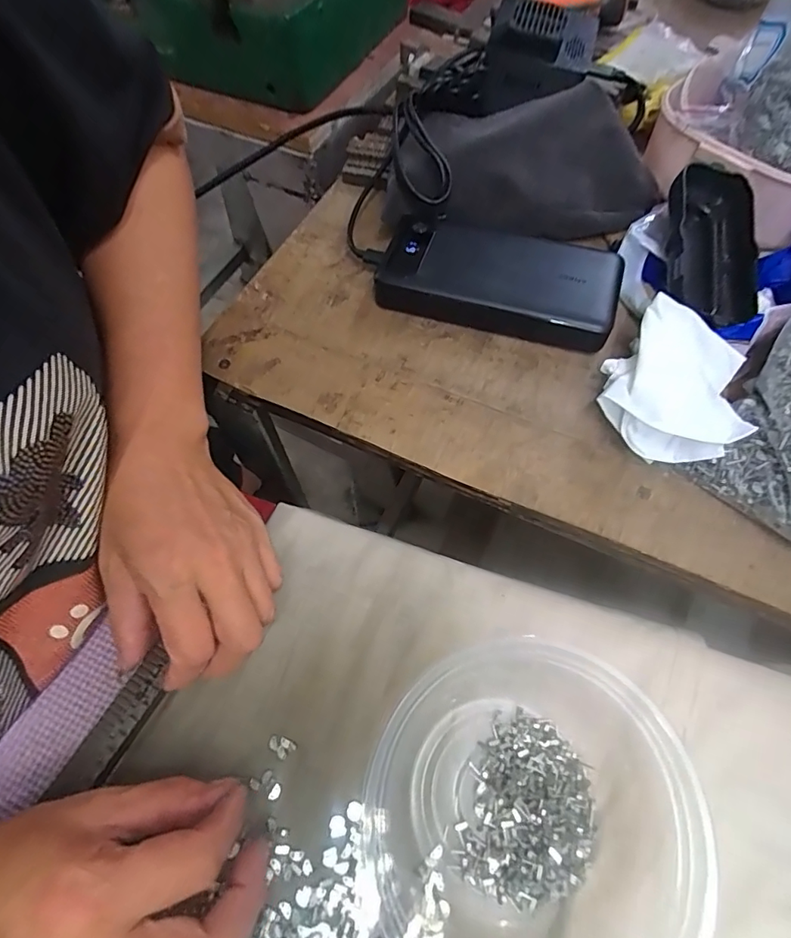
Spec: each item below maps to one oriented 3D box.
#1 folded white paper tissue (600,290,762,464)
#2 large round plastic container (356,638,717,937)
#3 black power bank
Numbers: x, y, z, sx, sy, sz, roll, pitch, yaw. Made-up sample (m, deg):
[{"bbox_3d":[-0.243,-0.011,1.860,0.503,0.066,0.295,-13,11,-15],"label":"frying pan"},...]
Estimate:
[{"bbox_3d":[0.156,-0.044,0.287,0.074,0.045,0.079,25,67,13],"label":"folded white paper tissue"},{"bbox_3d":[0.062,0.151,0.222,0.144,0.051,0.143,0,63,1],"label":"large round plastic container"},{"bbox_3d":[0.068,-0.127,0.339,0.155,0.025,0.068,14,64,8],"label":"black power bank"}]

